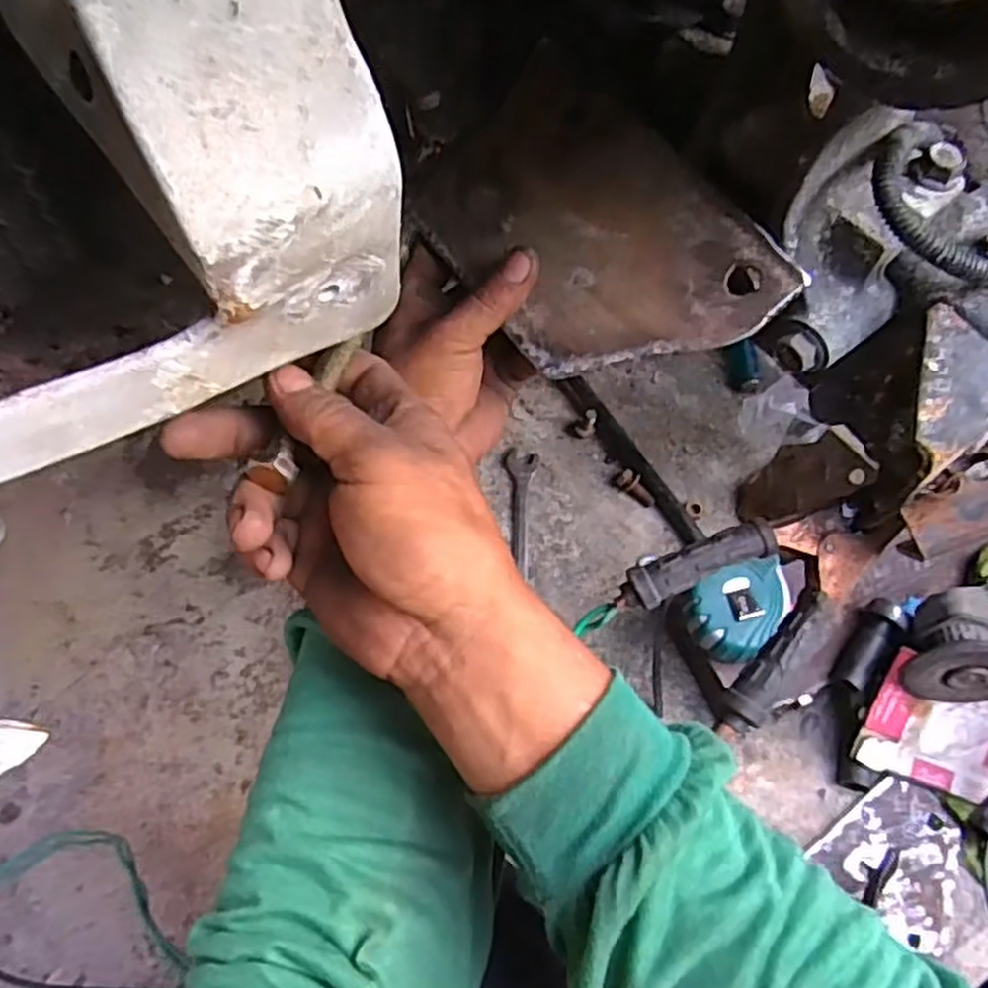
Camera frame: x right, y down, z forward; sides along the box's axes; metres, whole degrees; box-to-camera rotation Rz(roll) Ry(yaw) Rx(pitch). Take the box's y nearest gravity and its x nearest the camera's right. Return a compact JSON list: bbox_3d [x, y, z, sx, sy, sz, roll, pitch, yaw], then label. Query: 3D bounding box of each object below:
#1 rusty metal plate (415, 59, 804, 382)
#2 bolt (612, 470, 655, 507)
[{"bbox_3d":[0.043,-0.126,0.379,0.113,0.006,0.180,-41,68,11],"label":"rusty metal plate"},{"bbox_3d":[0.144,-0.007,0.789,0.046,0.014,0.018,37,68,16],"label":"bolt"}]

